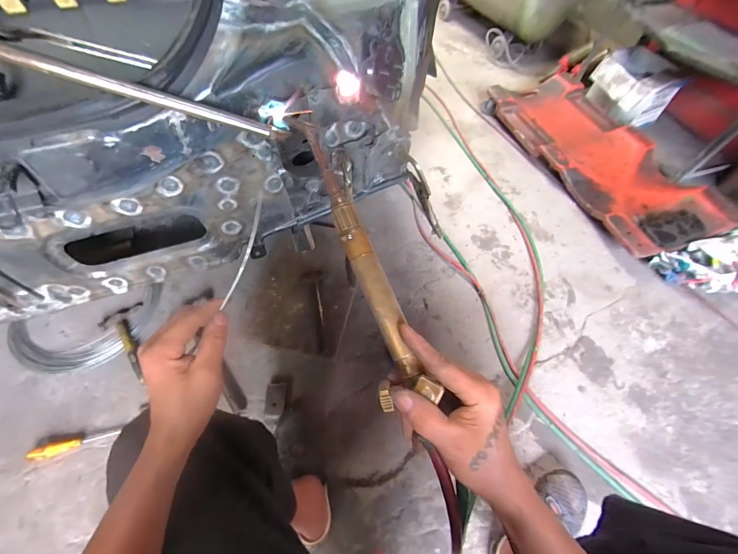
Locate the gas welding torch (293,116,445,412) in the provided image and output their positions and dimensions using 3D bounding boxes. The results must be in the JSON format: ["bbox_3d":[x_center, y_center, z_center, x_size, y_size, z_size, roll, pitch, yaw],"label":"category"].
[{"bbox_3d":[-0.012,-0.024,0.305,0.045,0.042,0.291,-19,83,-15],"label":"gas welding torch"}]

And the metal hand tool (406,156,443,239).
[{"bbox_3d":[0.115,-0.159,0.659,0.034,0.230,0.067,-13,57,17],"label":"metal hand tool"}]

